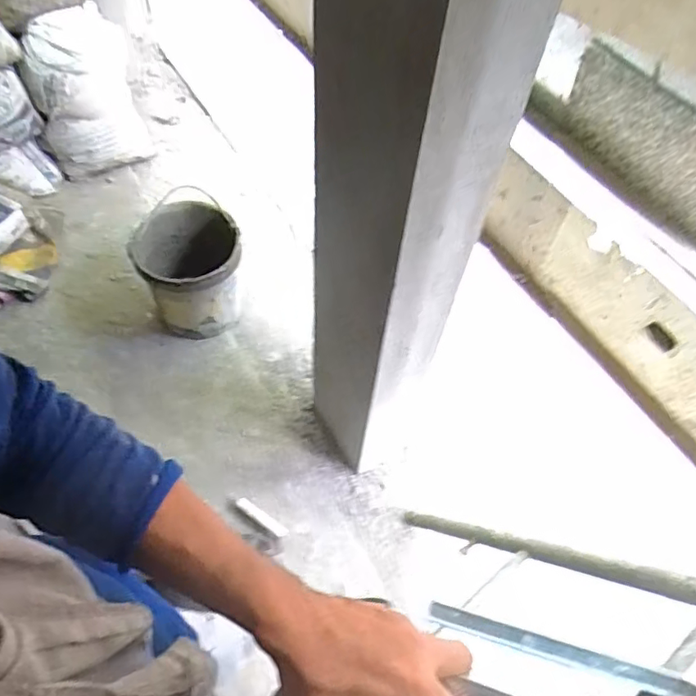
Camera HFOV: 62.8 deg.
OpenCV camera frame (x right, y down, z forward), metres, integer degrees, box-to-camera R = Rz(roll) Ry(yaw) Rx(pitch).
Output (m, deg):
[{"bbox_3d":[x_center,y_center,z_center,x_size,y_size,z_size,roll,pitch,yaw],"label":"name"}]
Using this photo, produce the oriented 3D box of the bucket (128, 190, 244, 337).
[{"bbox_3d":[-0.501,-0.253,1.830,0.311,0.302,0.351,-35,66,-22],"label":"bucket"}]

